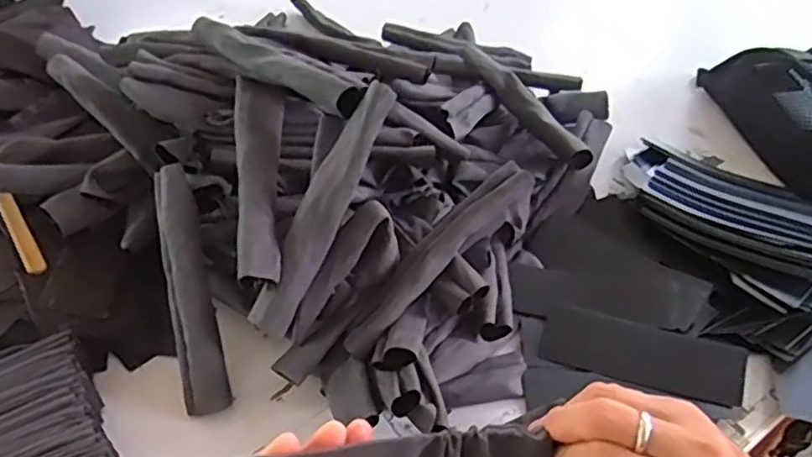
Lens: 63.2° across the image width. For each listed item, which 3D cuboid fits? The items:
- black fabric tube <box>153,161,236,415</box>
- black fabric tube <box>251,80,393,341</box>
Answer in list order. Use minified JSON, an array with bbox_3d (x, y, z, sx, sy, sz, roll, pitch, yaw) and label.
[{"bbox_3d":[-0.164,0.047,0.502,0.034,0.185,0.019,-9,3,-6],"label":"black fabric tube"},{"bbox_3d":[-0.059,-0.014,0.456,0.029,0.018,0.184,28,95,25],"label":"black fabric tube"}]

